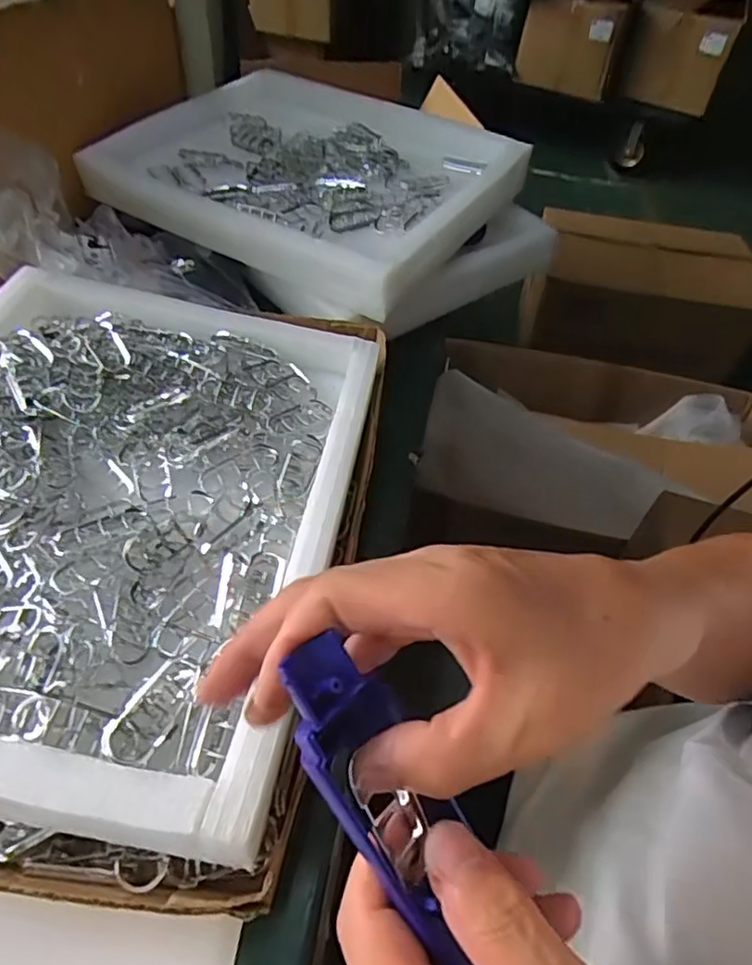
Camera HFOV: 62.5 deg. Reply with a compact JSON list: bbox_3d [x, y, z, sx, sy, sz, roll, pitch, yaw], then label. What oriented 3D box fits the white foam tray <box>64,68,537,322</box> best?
[{"bbox_3d":[-0.066,-0.316,0.629,0.369,0.058,0.286,27,53,17],"label":"white foam tray"}]

